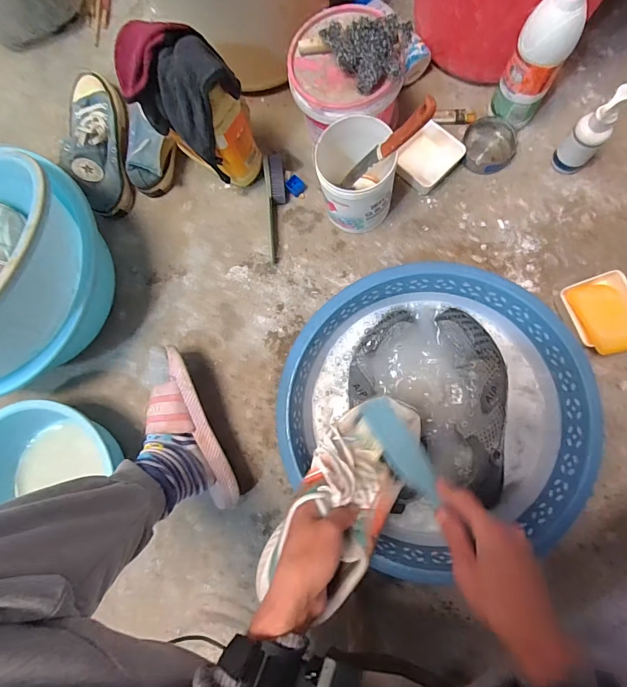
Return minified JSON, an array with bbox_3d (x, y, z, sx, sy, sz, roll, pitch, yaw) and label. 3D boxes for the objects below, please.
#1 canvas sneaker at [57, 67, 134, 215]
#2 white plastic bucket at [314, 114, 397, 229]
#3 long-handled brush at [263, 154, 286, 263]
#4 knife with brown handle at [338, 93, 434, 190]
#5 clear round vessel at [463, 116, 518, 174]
[{"bbox_3d":[-0.374,-0.345,0.673,0.098,0.080,0.267,-13,80,6],"label":"canvas sneaker"},{"bbox_3d":[0.063,-0.240,0.567,0.104,0.130,0.120,-11,80,5],"label":"white plastic bucket"},{"bbox_3d":[-0.058,-0.216,0.626,0.031,0.031,0.166,-6,81,7],"label":"long-handled brush"},{"bbox_3d":[0.089,-0.251,0.513,0.016,0.184,0.019,11,81,-25],"label":"knife with brown handle"},{"bbox_3d":[0.275,-0.308,0.610,0.078,0.024,0.084,-1,82,8],"label":"clear round vessel"}]

